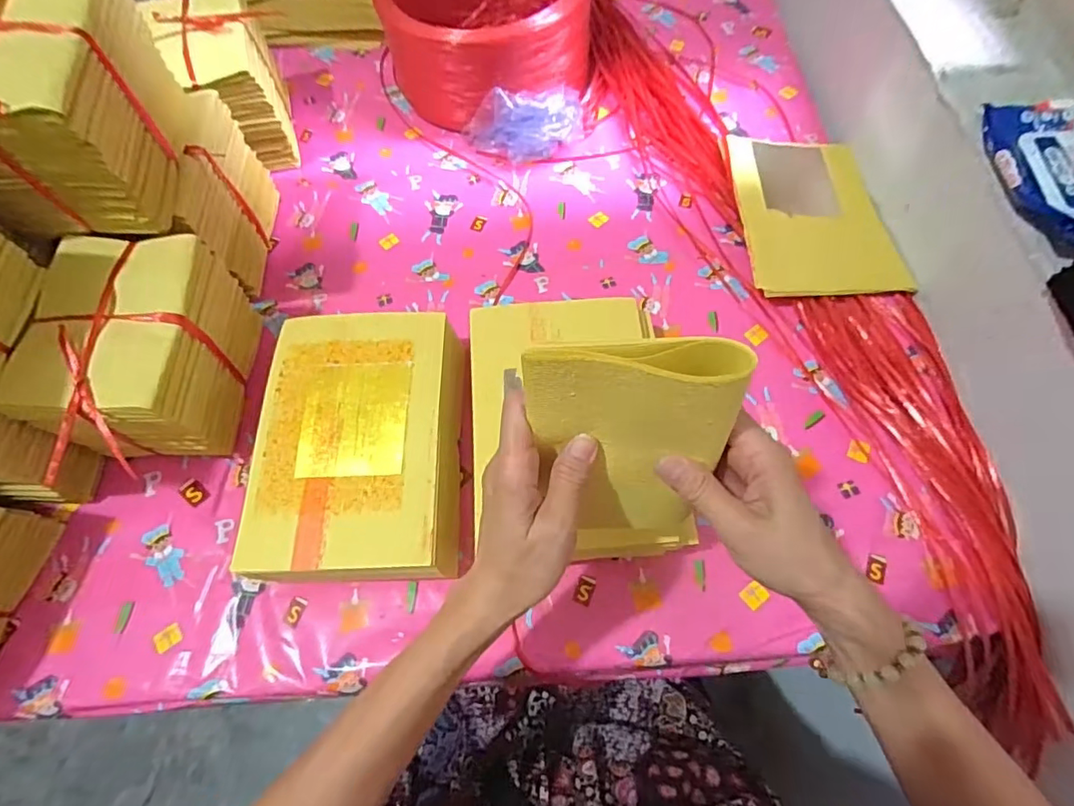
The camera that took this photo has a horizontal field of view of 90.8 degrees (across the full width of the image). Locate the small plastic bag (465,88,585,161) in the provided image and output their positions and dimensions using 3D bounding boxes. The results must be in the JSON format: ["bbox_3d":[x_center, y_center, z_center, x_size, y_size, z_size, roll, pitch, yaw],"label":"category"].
[{"bbox_3d":[-0.016,-0.340,0.655,0.142,0.061,0.072,-8,66,-1],"label":"small plastic bag"}]

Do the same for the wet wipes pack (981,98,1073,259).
[{"bbox_3d":[0.442,-0.190,0.433,0.105,0.029,0.165,-8,66,-1],"label":"wet wipes pack"}]

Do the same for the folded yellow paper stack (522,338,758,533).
[{"bbox_3d":[0.050,0.029,0.304,0.106,0.158,0.022,4,49,6],"label":"folded yellow paper stack"}]

